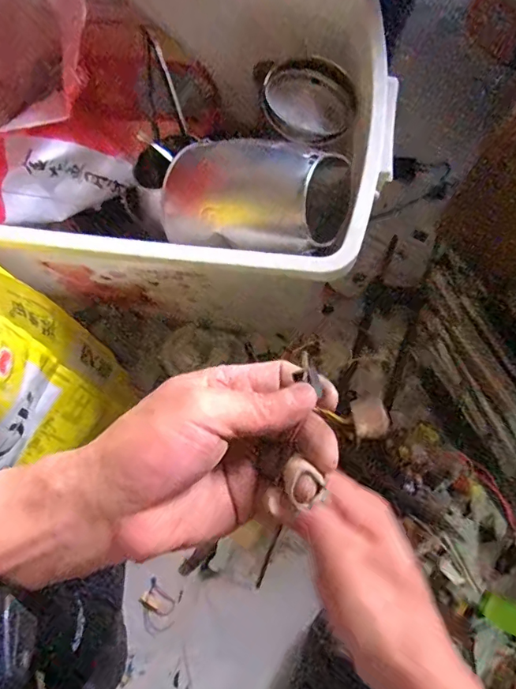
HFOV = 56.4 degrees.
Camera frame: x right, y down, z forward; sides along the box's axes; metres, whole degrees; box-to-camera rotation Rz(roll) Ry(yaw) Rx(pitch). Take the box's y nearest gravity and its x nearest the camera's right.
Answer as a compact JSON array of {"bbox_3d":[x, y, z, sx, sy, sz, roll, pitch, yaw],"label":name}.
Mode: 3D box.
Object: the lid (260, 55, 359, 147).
[{"bbox_3d":[0.061,-0.304,0.587,0.111,0.027,0.125,-10,73,-2],"label":"lid"}]

